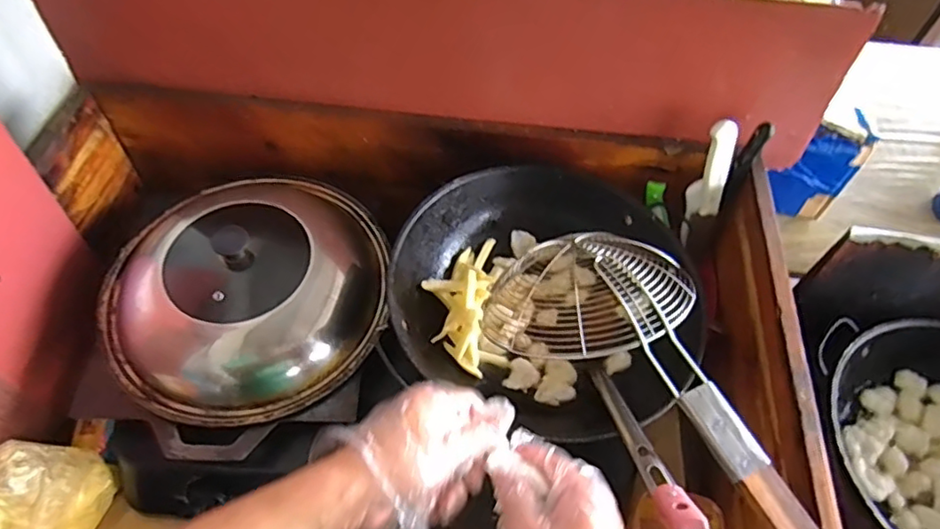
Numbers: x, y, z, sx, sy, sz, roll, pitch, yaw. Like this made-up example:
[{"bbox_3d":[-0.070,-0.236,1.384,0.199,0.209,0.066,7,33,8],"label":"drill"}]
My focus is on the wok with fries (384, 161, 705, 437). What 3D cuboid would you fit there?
[{"bbox_3d":[0.085,0.027,0.674,0.319,0.100,0.292,1,57,-1],"label":"wok with fries"}]

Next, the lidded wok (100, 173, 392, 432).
[{"bbox_3d":[-0.251,0.020,0.687,0.308,0.132,0.304,1,57,-1],"label":"lidded wok"}]

